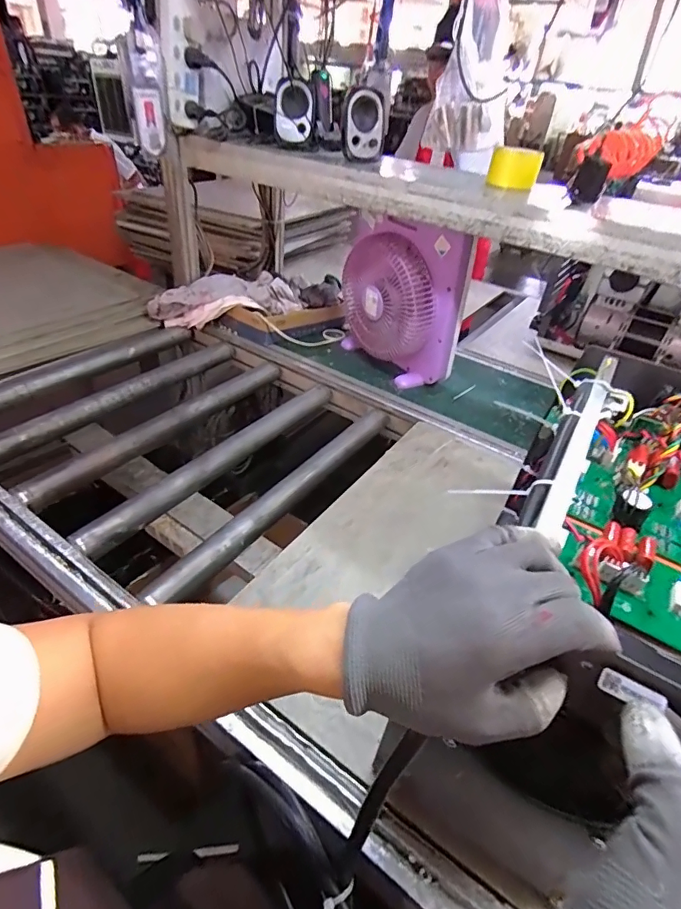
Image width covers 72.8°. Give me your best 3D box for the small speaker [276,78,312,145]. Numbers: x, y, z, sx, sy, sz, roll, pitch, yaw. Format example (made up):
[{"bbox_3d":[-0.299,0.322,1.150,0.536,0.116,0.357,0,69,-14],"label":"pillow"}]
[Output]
[{"bbox_3d":[-0.093,-0.692,0.934,0.074,0.095,0.081,3,38,-5],"label":"small speaker"}]

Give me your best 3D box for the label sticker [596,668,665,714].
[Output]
[{"bbox_3d":[0.139,0.114,0.221,0.028,0.004,0.011,25,67,23],"label":"label sticker"}]

